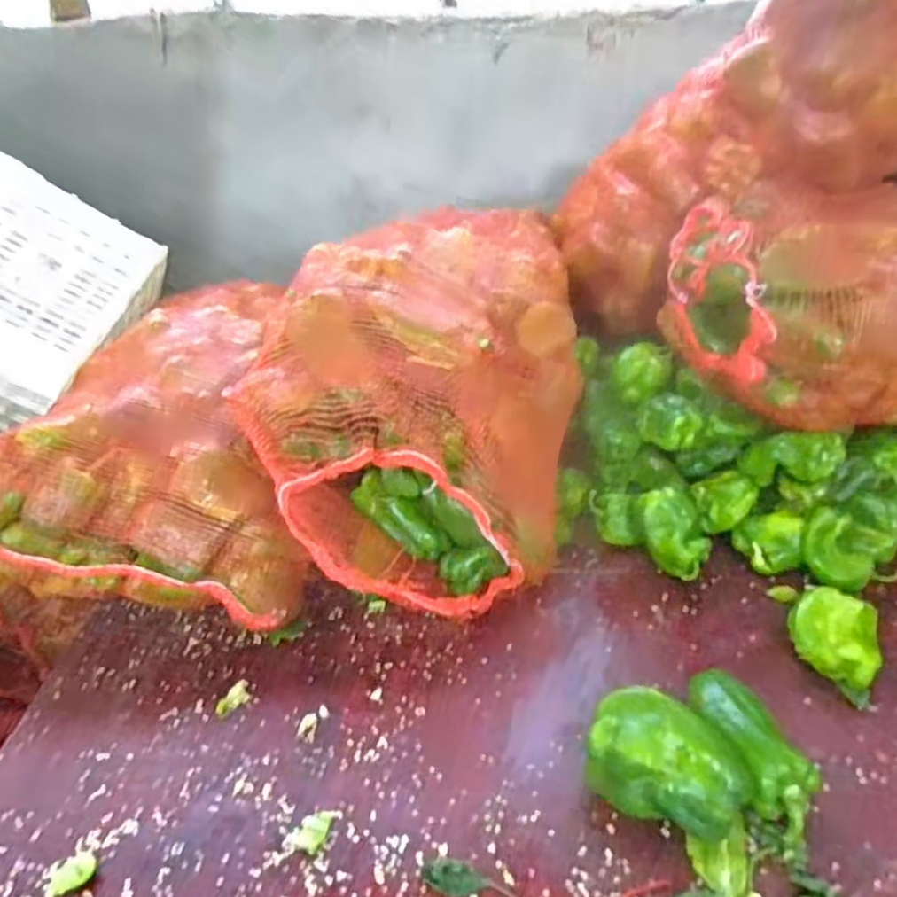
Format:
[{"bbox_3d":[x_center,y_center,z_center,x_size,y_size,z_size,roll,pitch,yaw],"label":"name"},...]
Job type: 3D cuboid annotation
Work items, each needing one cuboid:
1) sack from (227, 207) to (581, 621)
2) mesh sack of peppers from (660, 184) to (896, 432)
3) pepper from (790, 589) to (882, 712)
[{"bbox_3d":[-0.004,-0.076,1.020,0.377,0.397,0.703,9,33,17],"label":"sack"},{"bbox_3d":[0.679,-0.204,0.958,0.671,0.240,0.292,-4,32,-4],"label":"mesh sack of peppers"},{"bbox_3d":[0.458,0.231,0.817,0.096,0.062,0.119,12,33,22],"label":"pepper"}]

